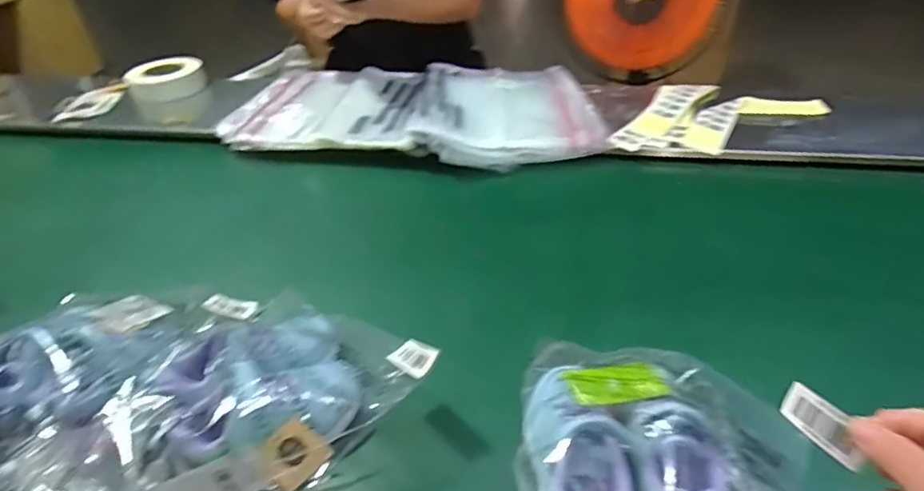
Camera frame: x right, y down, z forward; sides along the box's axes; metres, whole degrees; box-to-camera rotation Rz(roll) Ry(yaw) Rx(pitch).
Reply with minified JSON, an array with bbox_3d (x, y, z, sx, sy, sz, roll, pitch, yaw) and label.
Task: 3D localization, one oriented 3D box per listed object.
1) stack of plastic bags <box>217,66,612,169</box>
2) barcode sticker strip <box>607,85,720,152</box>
[{"bbox_3d":[-0.075,-0.242,0.936,0.622,0.057,0.309,1,37,6],"label":"stack of plastic bags"},{"bbox_3d":[0.338,-0.214,0.882,0.086,0.027,0.246,23,44,30],"label":"barcode sticker strip"}]

